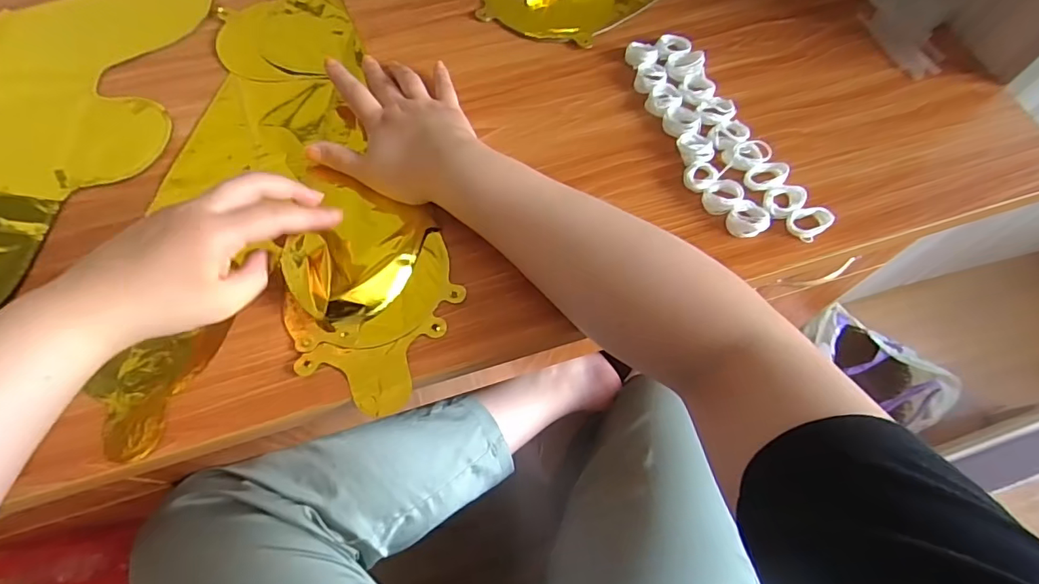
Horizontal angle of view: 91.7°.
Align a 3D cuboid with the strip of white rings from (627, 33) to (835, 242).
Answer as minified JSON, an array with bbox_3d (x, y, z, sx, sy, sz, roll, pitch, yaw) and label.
[{"bbox_3d":[0.162,-0.134,0.429,0.076,0.021,0.224,-18,68,-8],"label":"strip of white rings"}]

